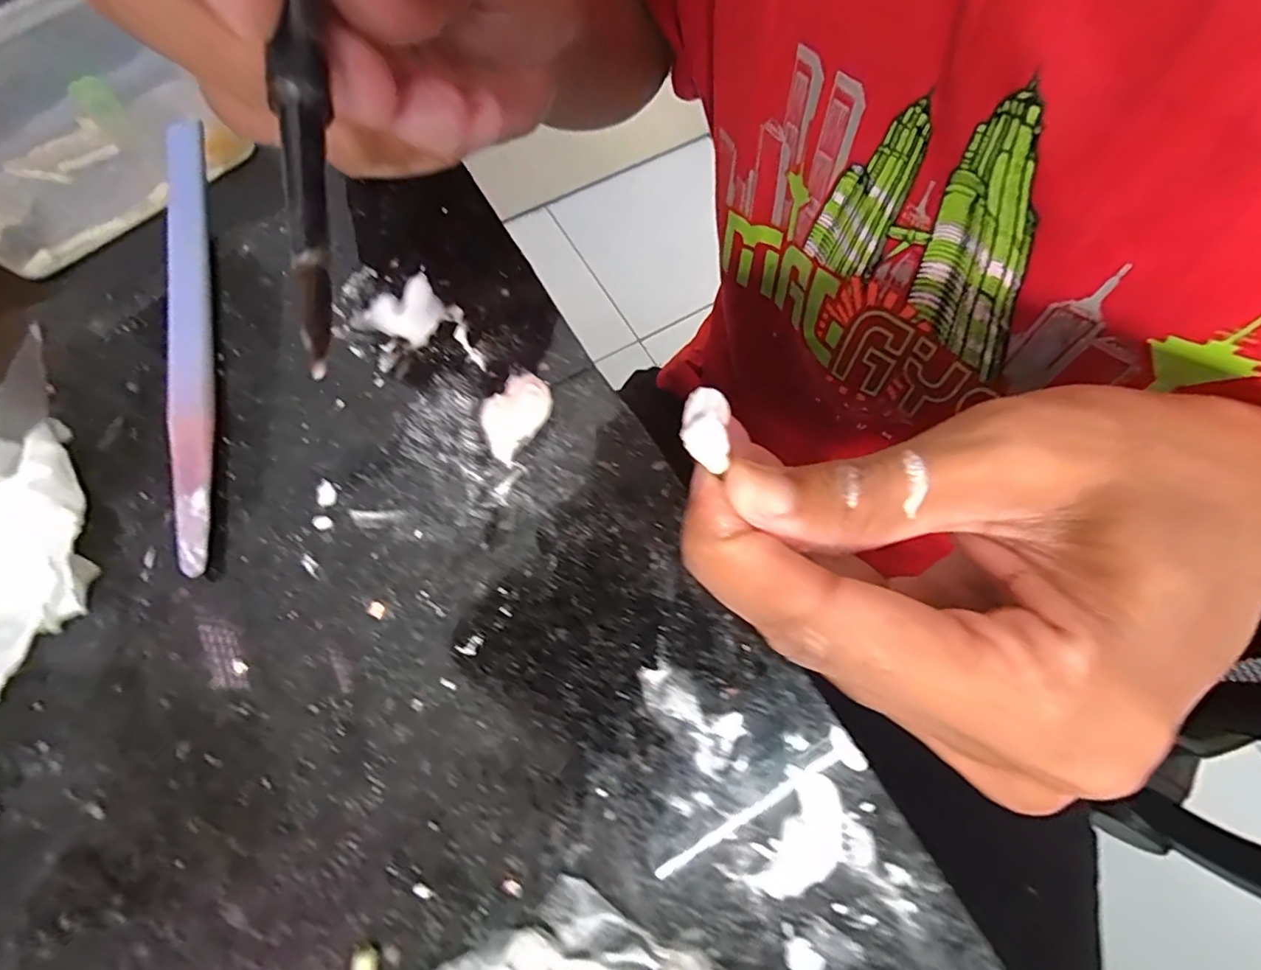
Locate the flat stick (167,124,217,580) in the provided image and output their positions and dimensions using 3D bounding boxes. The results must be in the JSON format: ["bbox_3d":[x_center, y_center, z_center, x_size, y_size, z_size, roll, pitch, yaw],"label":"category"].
[{"bbox_3d":[-0.109,-0.043,0.140,0.009,0.007,0.135,-16,69,-5],"label":"flat stick"}]

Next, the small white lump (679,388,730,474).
[{"bbox_3d":[0.014,-0.011,0.105,0.008,0.007,0.015,1,66,-1],"label":"small white lump"}]

